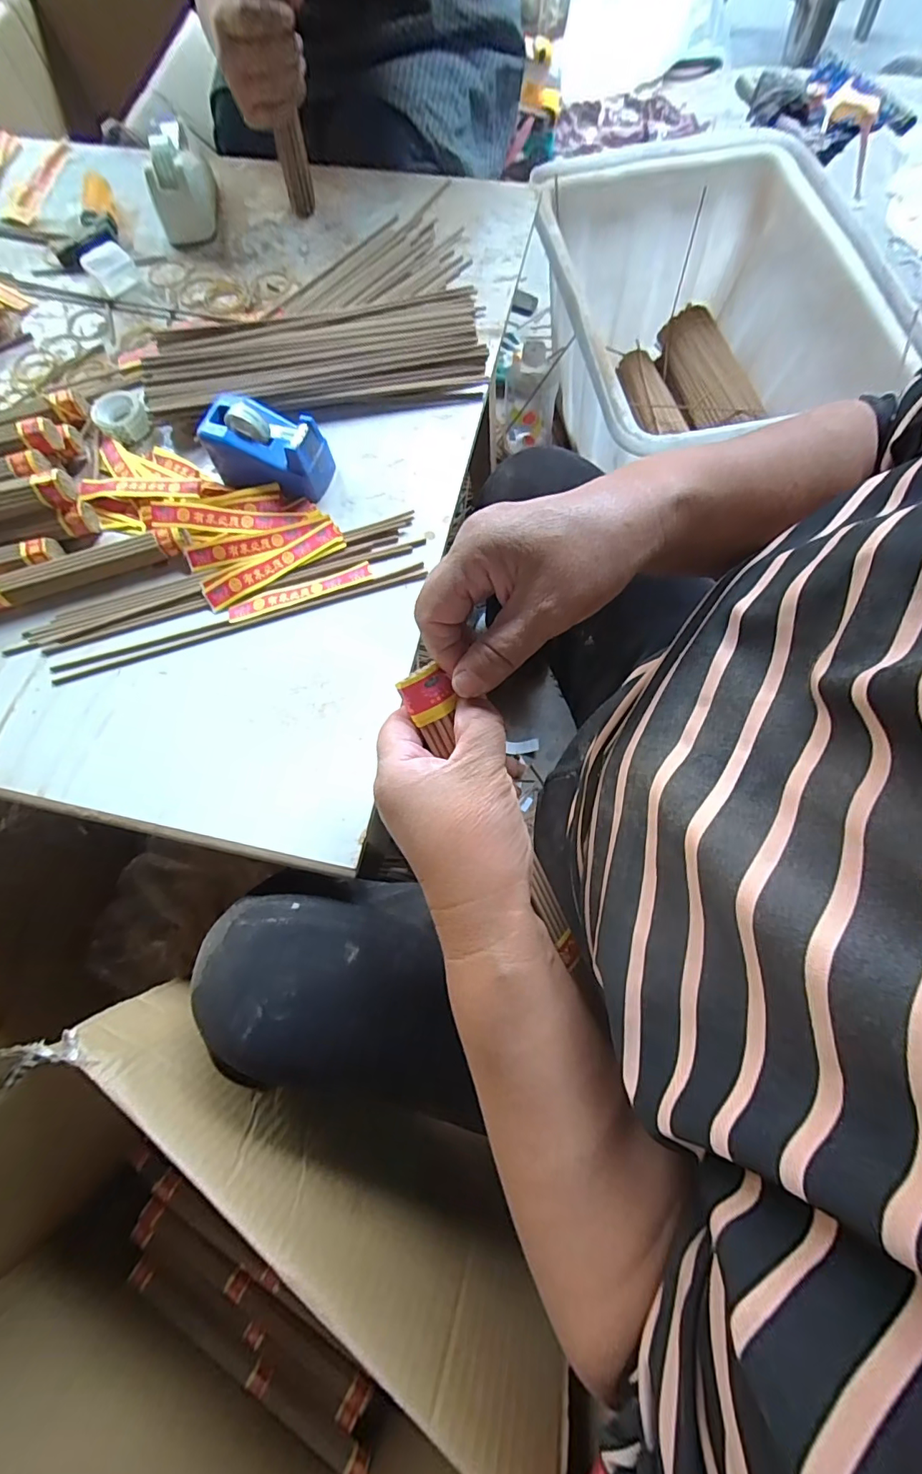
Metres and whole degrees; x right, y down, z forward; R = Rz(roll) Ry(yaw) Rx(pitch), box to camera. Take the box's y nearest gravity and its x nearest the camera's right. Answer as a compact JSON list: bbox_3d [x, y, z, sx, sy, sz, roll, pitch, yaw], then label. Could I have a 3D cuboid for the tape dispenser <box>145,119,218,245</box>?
[{"bbox_3d":[-0.313,-0.620,0.558,0.063,0.062,0.085,-10,72,-1],"label":"tape dispenser"}]

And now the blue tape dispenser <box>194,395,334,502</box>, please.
[{"bbox_3d":[-0.170,-0.254,0.439,0.098,0.053,0.058,24,75,9],"label":"blue tape dispenser"}]

